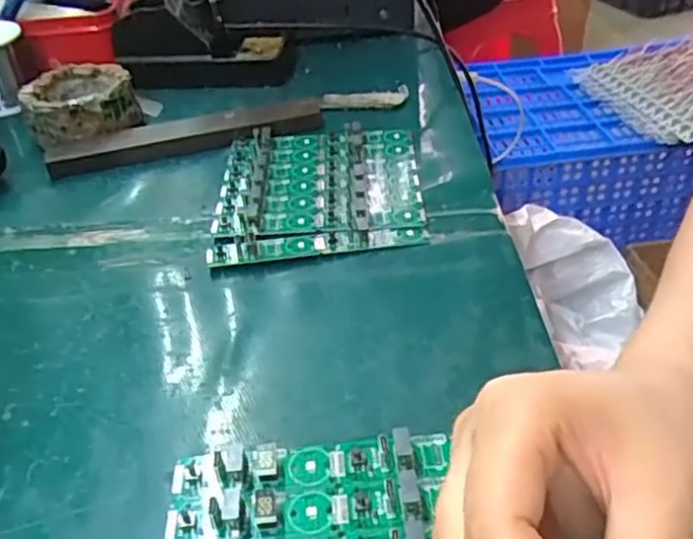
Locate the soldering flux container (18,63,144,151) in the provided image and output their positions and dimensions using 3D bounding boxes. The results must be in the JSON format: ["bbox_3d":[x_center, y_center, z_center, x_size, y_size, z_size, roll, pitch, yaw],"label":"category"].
[{"bbox_3d":[-0.212,-0.129,0.561,0.080,0.042,0.079,-22,43,-21],"label":"soldering flux container"}]

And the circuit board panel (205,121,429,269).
[{"bbox_3d":[-0.019,-0.059,0.483,0.138,0.015,0.153,-4,39,1],"label":"circuit board panel"}]

